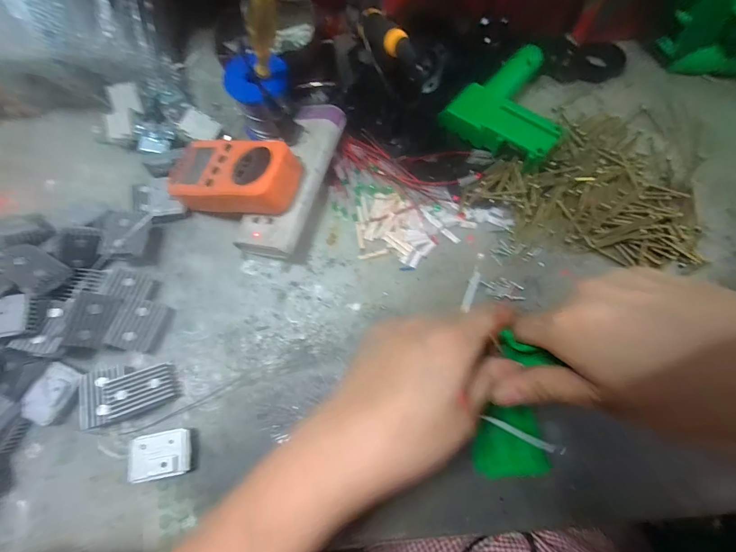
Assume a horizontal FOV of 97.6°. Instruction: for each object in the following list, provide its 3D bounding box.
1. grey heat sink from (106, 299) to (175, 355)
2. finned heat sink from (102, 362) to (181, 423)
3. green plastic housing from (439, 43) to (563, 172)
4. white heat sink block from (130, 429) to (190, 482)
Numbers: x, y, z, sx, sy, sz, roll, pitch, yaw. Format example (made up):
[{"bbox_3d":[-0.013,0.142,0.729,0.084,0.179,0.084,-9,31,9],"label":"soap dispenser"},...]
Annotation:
[{"bbox_3d":[-0.206,0.045,0.292,0.011,0.037,0.046,-6,60,47],"label":"grey heat sink"},{"bbox_3d":[-0.191,0.097,0.274,0.051,0.011,0.033,-15,81,-38],"label":"finned heat sink"},{"bbox_3d":[0.169,-0.186,0.353,0.112,0.036,0.146,42,77,14],"label":"green plastic housing"},{"bbox_3d":[-0.166,0.144,0.262,0.046,0.017,0.032,-10,71,-2],"label":"white heat sink block"}]

